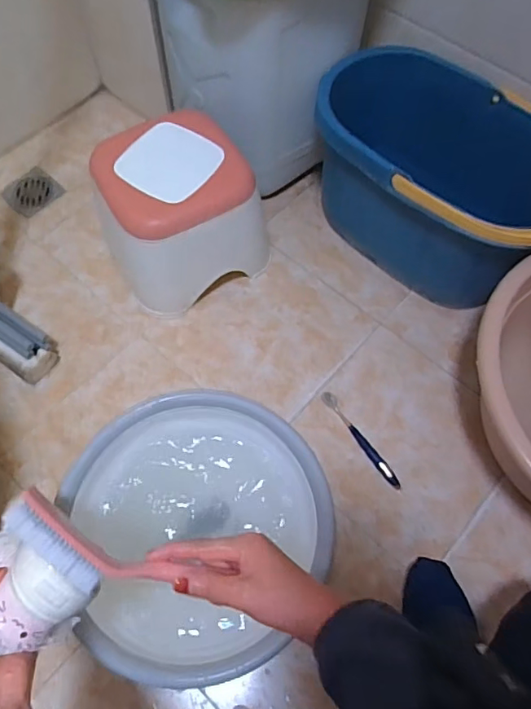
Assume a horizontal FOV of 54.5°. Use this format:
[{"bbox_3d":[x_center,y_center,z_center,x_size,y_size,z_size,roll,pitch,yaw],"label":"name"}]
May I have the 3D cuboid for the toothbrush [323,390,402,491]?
[{"bbox_3d":[0.151,0.133,0.815,0.020,0.012,0.184,-32,69,-16],"label":"toothbrush"}]

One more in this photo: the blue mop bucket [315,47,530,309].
[{"bbox_3d":[0.284,-0.280,0.877,0.270,0.261,0.431,-40,71,-18],"label":"blue mop bucket"}]

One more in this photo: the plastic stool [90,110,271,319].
[{"bbox_3d":[-0.146,-0.241,0.877,0.247,0.207,0.235,-28,68,-14],"label":"plastic stool"}]

